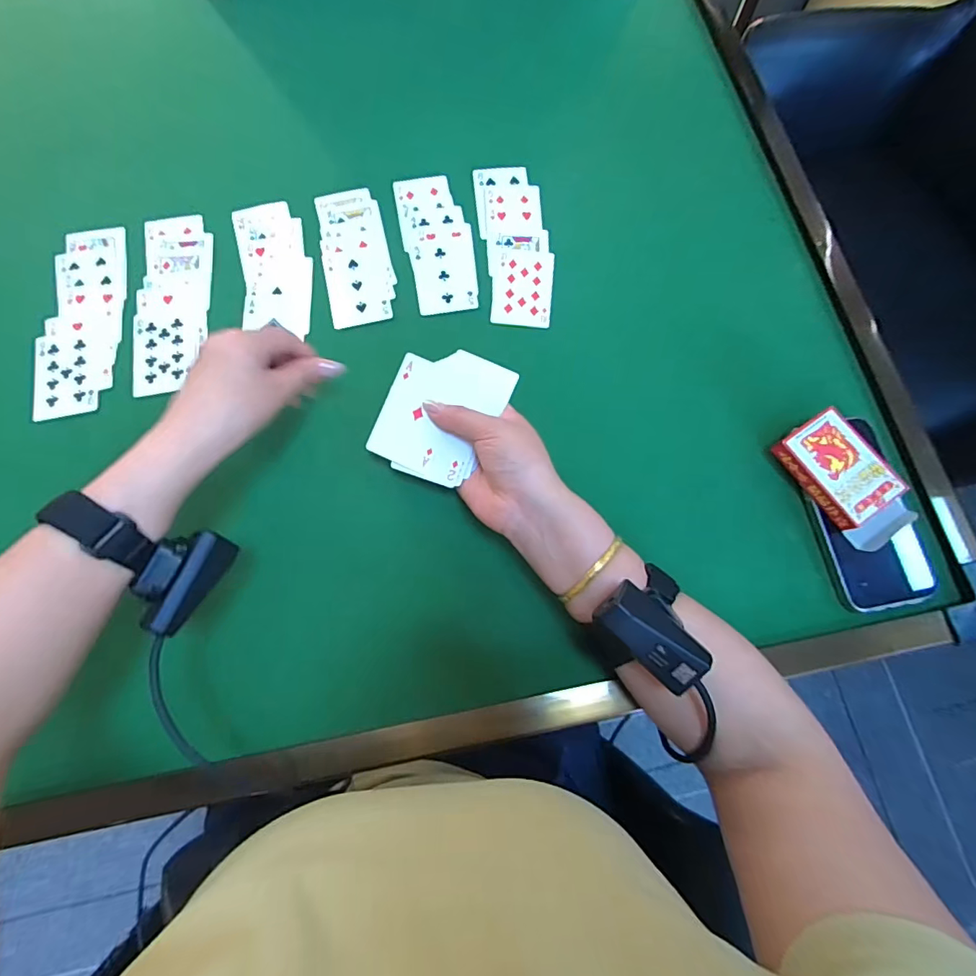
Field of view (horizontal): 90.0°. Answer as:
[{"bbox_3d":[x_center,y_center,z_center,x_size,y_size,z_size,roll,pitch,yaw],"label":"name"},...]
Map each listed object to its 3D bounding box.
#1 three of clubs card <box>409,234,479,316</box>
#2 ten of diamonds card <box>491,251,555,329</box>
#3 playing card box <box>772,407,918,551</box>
[{"bbox_3d":[-0.043,-0.214,0.487,0.060,0.004,0.088,-10,74,-1],"label":"three of clubs card"},{"bbox_3d":[0.034,-0.199,0.486,0.058,0.005,0.083,5,75,3],"label":"ten of diamonds card"},{"bbox_3d":[0.303,-0.008,0.413,0.065,0.026,0.111,-32,76,-7],"label":"playing card box"}]

